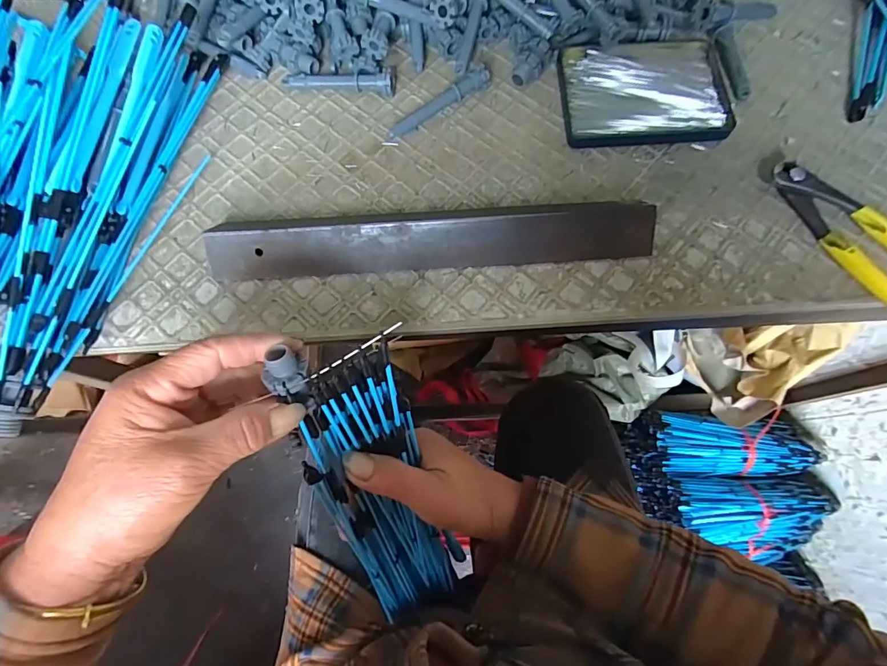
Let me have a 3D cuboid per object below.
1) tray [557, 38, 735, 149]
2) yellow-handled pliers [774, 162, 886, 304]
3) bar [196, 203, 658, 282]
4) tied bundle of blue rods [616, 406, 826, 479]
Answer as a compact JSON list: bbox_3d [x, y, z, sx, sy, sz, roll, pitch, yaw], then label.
[{"bbox_3d":[0.164,-0.199,0.365,0.130,0.008,0.097,-2,73,0],"label":"tray"},{"bbox_3d":[0.304,-0.060,0.315,0.044,0.016,0.163,-36,76,-9],"label":"yellow-handled pliers"},{"bbox_3d":[-0.010,-0.074,0.319,0.311,0.028,0.049,-3,73,0],"label":"bar"},{"bbox_3d":[0.553,0.224,0.889,0.330,0.129,0.125,-1,73,1],"label":"tied bundle of blue rods"}]

